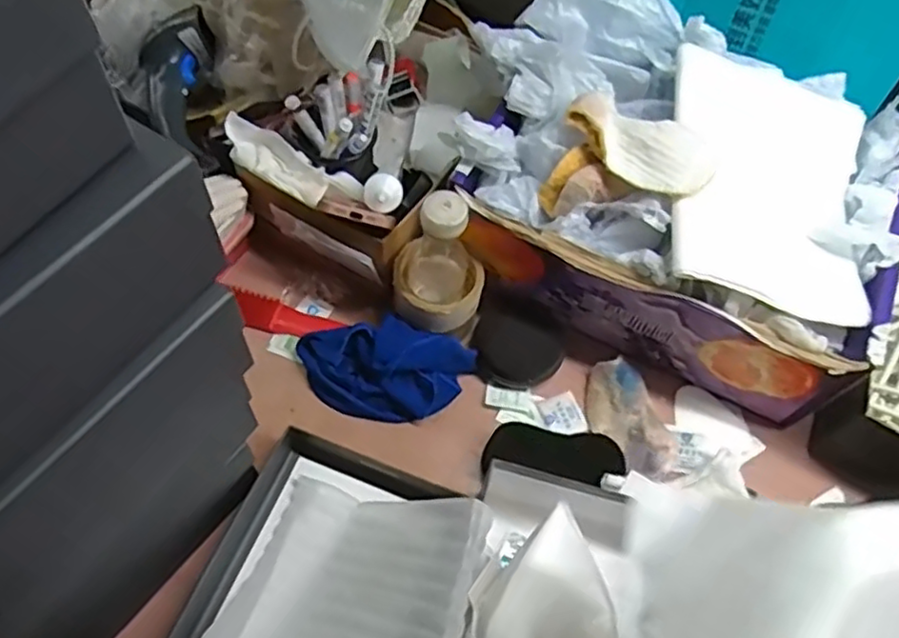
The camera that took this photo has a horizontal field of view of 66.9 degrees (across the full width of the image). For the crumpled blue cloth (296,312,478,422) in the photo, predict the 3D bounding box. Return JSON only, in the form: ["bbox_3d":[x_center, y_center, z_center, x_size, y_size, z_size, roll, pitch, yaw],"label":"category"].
[{"bbox_3d":[-0.065,0.047,0.673,0.176,0.051,0.092,9,61,1],"label":"crumpled blue cloth"}]

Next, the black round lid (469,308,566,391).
[{"bbox_3d":[0.069,0.032,0.704,0.089,0.012,0.082,11,61,3],"label":"black round lid"}]

